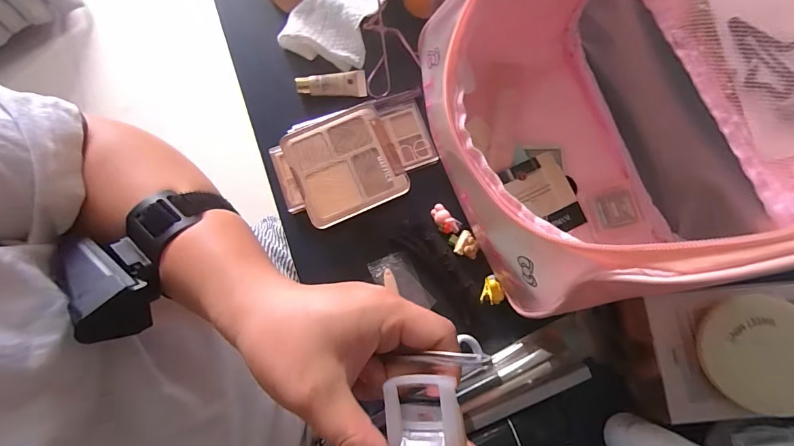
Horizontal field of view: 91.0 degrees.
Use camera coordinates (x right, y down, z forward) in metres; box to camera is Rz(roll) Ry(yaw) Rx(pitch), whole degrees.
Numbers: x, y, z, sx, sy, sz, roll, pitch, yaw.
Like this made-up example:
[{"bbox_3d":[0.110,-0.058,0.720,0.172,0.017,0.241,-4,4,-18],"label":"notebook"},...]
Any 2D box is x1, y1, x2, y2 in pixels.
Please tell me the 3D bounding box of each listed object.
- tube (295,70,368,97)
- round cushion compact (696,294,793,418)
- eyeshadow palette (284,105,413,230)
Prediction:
[{"bbox_3d":[-0.056,-0.118,0.333,0.057,0.014,0.020,-9,78,-2],"label":"tube"},{"bbox_3d":[0.238,0.085,0.251,0.074,0.015,0.070,0,78,0],"label":"round cushion compact"},{"bbox_3d":[-0.042,-0.044,0.307,0.077,0.014,0.079,-24,79,-5],"label":"eyeshadow palette"}]

